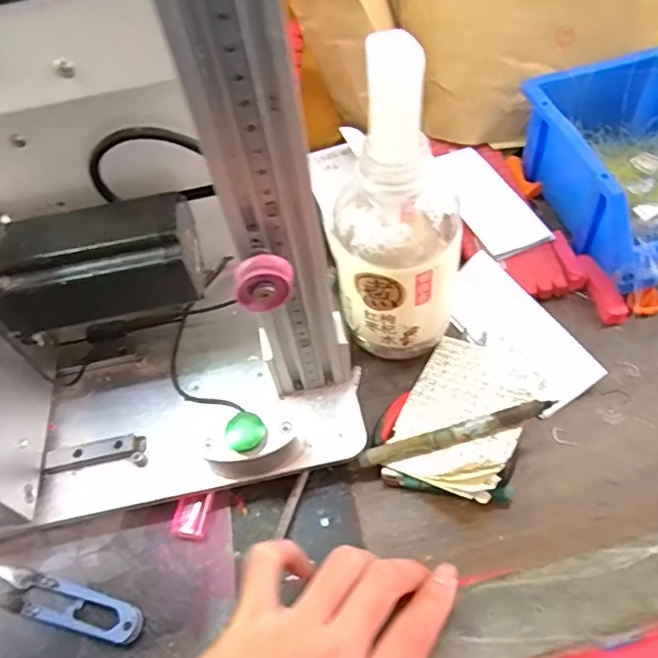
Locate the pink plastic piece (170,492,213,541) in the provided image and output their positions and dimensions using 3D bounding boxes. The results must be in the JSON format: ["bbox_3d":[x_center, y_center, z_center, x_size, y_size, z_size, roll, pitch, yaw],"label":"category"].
[{"bbox_3d":[-0.083,0.112,0.338,0.019,0.008,0.026,7,56,11],"label":"pink plastic piece"}]

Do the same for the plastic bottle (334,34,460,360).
[{"bbox_3d":[0.041,-0.054,0.313,0.062,0.182,0.062,36,66,27],"label":"plastic bottle"}]

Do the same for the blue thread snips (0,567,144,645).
[{"bbox_3d":[-0.155,0.155,0.315,0.106,0.012,0.021,11,56,14],"label":"blue thread snips"}]

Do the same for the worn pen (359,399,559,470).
[{"bbox_3d":[0.074,0.063,0.330,0.115,0.008,0.012,-20,56,7],"label":"worn pen"}]

